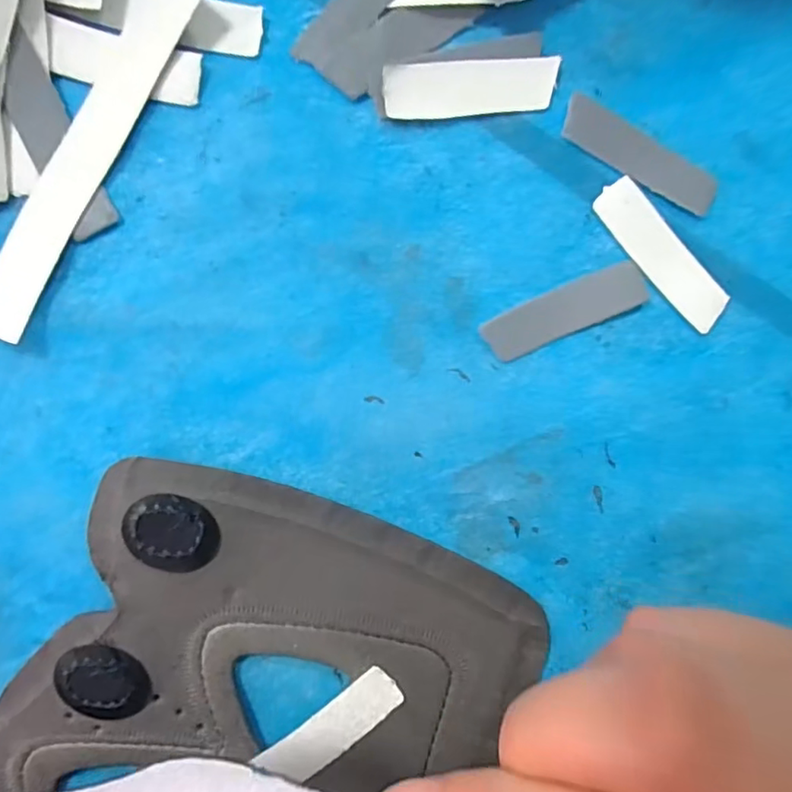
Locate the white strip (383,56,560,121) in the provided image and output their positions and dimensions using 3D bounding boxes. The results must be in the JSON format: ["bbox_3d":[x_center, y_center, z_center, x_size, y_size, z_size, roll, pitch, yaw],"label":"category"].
[{"bbox_3d":[0.020,-0.083,0.150,0.046,0.004,0.014,-6,90,-1],"label":"white strip"}]

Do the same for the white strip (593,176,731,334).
[{"bbox_3d":[0.074,-0.039,0.155,0.013,0.004,0.047,-41,91,-1],"label":"white strip"}]

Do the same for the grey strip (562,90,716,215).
[{"bbox_3d":[0.067,-0.066,0.154,0.047,0.004,0.013,28,90,-1],"label":"grey strip"}]

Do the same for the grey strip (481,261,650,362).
[{"bbox_3d":[0.047,-0.023,0.154,0.046,0.004,0.013,-24,91,-1],"label":"grey strip"}]

